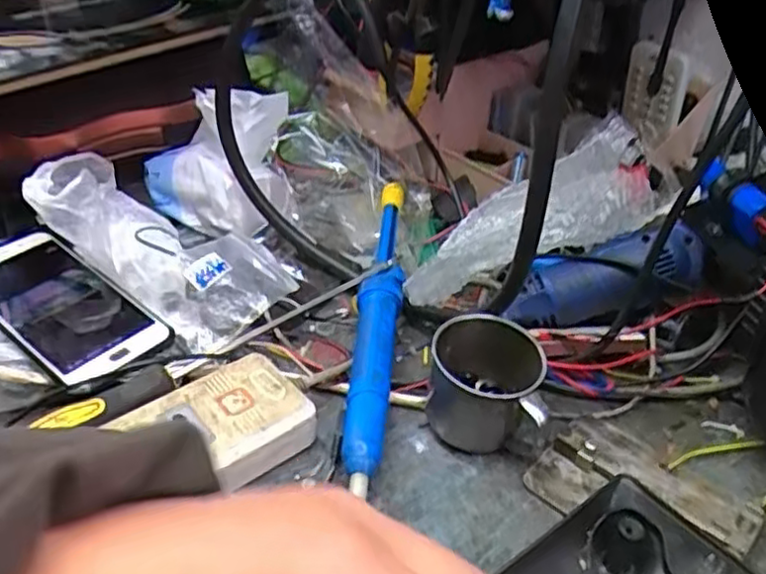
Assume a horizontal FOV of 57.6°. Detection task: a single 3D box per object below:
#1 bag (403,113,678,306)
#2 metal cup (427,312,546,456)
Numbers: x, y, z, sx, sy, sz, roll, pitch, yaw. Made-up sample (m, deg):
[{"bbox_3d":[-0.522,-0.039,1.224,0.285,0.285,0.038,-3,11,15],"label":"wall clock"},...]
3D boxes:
[{"bbox_3d":[0.113,-0.051,0.497,0.219,0.070,0.065,-27,42,-7],"label":"bag"},{"bbox_3d":[0.066,0.059,0.447,0.069,0.060,0.079,3,35,-1],"label":"metal cup"}]

